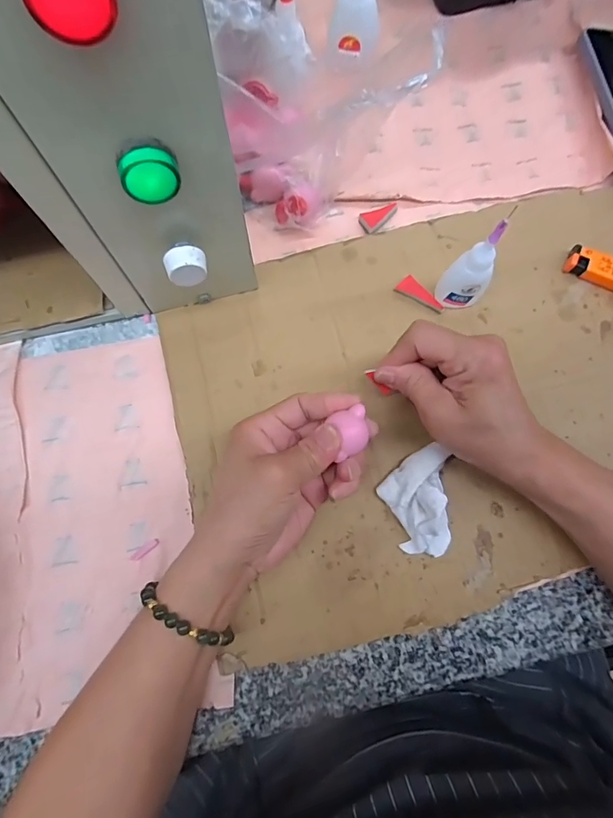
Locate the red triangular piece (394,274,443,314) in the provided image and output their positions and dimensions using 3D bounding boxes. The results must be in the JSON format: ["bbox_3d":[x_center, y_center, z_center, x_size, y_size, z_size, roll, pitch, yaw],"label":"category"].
[{"bbox_3d":[0.091,-0.091,0.349,0.040,0.005,0.016,33,78,7],"label":"red triangular piece"}]

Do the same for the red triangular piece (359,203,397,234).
[{"bbox_3d":[0.060,-0.162,0.366,0.036,0.004,0.019,-38,80,-10],"label":"red triangular piece"}]

